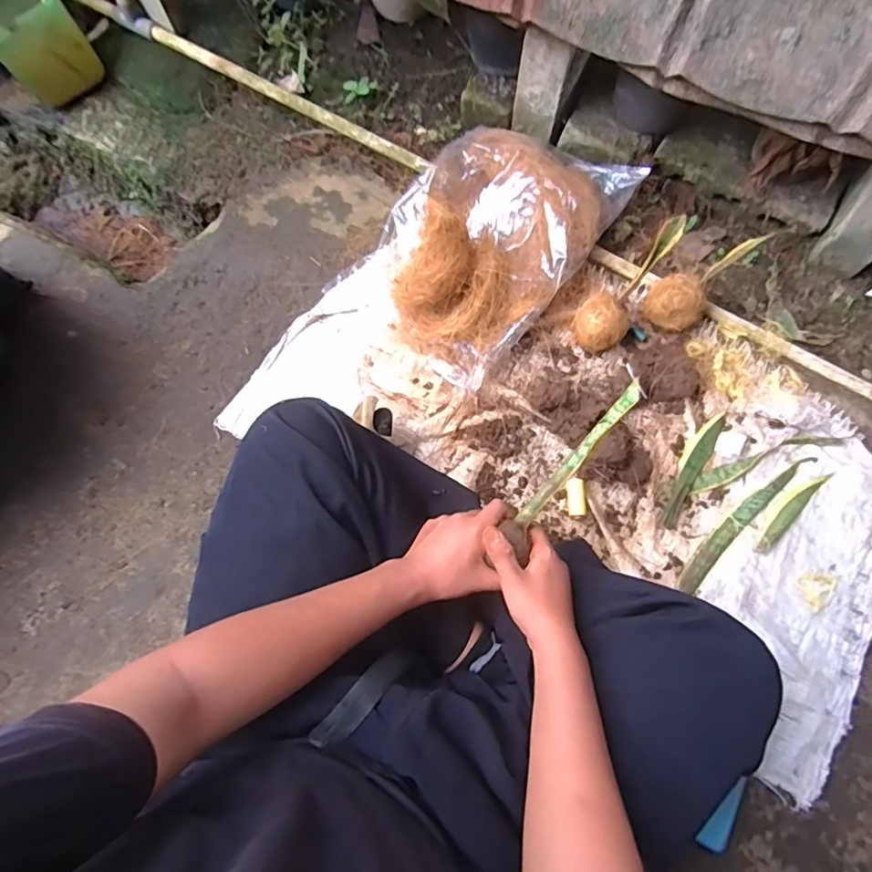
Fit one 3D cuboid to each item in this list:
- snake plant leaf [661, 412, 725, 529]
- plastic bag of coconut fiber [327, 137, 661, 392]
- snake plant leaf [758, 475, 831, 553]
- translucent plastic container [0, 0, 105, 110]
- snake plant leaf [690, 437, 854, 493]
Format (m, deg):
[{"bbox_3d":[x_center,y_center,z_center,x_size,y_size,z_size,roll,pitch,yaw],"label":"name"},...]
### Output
[{"bbox_3d":[0.369,0.044,0.742,0.034,0.008,0.192,32,76,11],"label":"snake plant leaf"},{"bbox_3d":[0.080,-0.330,0.800,0.299,0.146,0.446,36,77,12],"label":"plastic bag of coconut fiber"},{"bbox_3d":[0.497,0.102,0.720,0.154,0.007,0.033,-41,76,-10],"label":"snake plant leaf"},{"bbox_3d":[-0.756,-0.750,0.963,0.155,0.191,0.147,-38,75,-10],"label":"translucent plastic container"},{"bbox_3d":[0.483,0.033,0.753,0.242,0.009,0.030,-18,73,-4],"label":"snake plant leaf"}]

